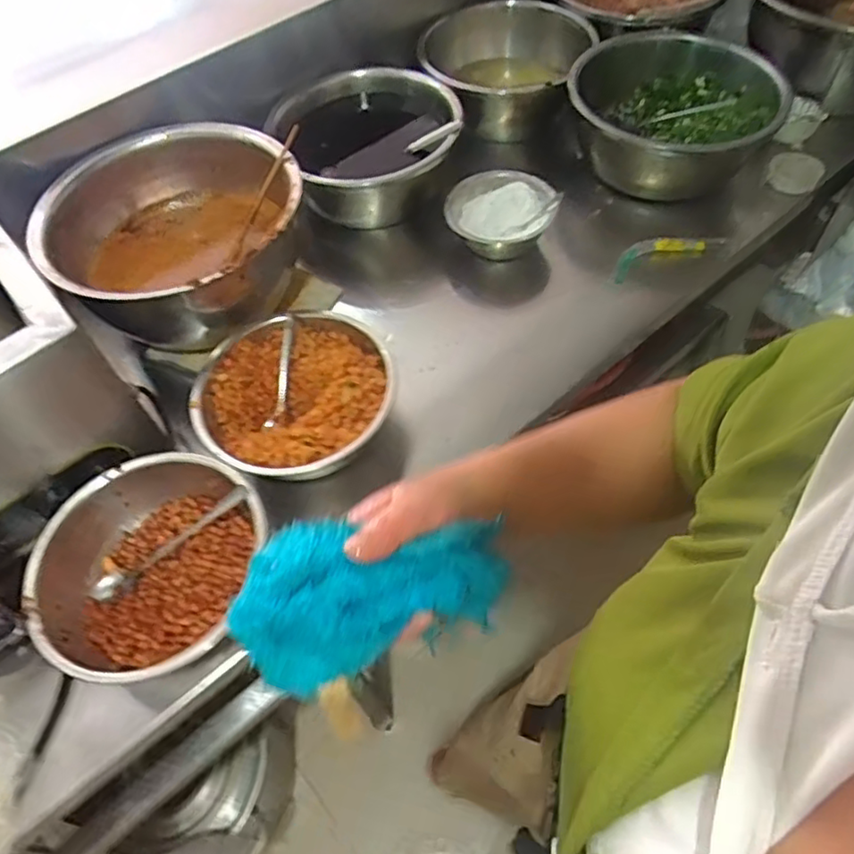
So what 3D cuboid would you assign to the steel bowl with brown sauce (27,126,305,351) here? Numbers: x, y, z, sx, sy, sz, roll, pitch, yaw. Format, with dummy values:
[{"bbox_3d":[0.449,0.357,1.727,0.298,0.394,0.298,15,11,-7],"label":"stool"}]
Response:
[{"bbox_3d":[-0.299,-0.233,0.791,0.286,0.137,0.299,-2,57,3],"label":"steel bowl with brown sauce"}]

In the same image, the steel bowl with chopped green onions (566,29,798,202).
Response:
[{"bbox_3d":[0.337,-0.434,0.889,0.269,0.138,0.250,1,58,5],"label":"steel bowl with chopped green onions"}]

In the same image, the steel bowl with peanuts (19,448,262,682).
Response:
[{"bbox_3d":[-0.272,0.131,0.618,0.201,0.085,0.209,-2,57,3],"label":"steel bowl with peanuts"}]

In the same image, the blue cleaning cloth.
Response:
[{"bbox_3d":[-0.028,0.089,0.351,0.150,0.050,0.073,-6,55,-26],"label":"blue cleaning cloth"}]

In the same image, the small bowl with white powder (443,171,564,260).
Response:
[{"bbox_3d":[0.099,-0.288,0.859,0.145,0.066,0.118,8,58,9],"label":"small bowl with white powder"}]

